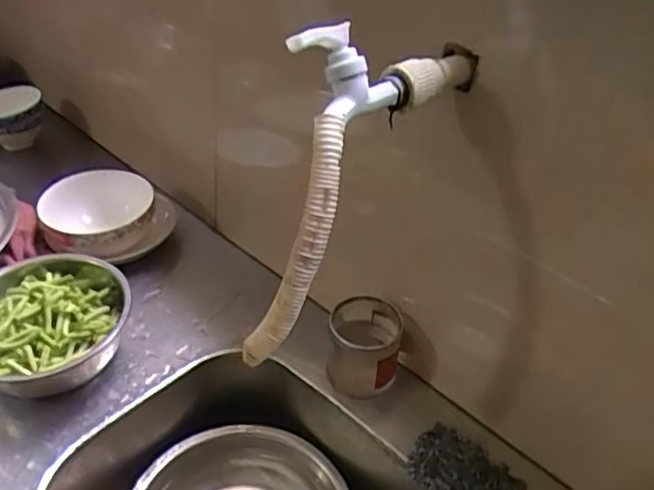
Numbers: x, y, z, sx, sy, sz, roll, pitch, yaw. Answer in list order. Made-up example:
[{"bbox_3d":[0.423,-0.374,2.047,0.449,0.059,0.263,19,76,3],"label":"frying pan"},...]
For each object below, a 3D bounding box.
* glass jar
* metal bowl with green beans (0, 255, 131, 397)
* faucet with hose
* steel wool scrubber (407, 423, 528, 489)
[{"bbox_3d":[0.044,0.117,0.714,0.079,0.089,0.091,7,39,3],"label":"glass jar"},{"bbox_3d":[-0.329,0.093,0.706,0.183,0.092,0.179,2,41,-2],"label":"metal bowl with green beans"},{"bbox_3d":[0.017,-0.068,0.524,0.077,0.228,0.278,27,46,25],"label":"faucet with hose"},{"bbox_3d":[0.137,0.237,0.598,0.072,0.056,0.119,-14,42,-21],"label":"steel wool scrubber"}]

